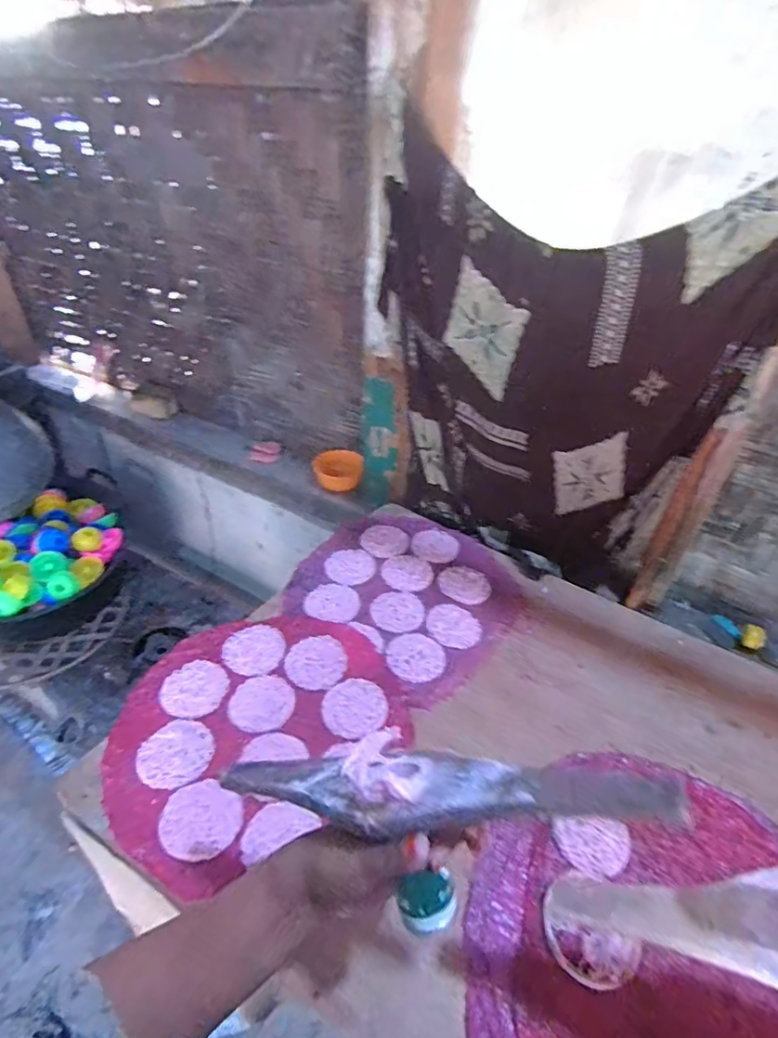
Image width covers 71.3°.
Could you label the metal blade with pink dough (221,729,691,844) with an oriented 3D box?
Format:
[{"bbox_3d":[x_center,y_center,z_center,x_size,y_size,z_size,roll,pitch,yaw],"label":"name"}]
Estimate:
[{"bbox_3d":[0.015,0.144,0.296,0.256,0.026,0.061,-12,30,28],"label":"metal blade with pink dough"}]

